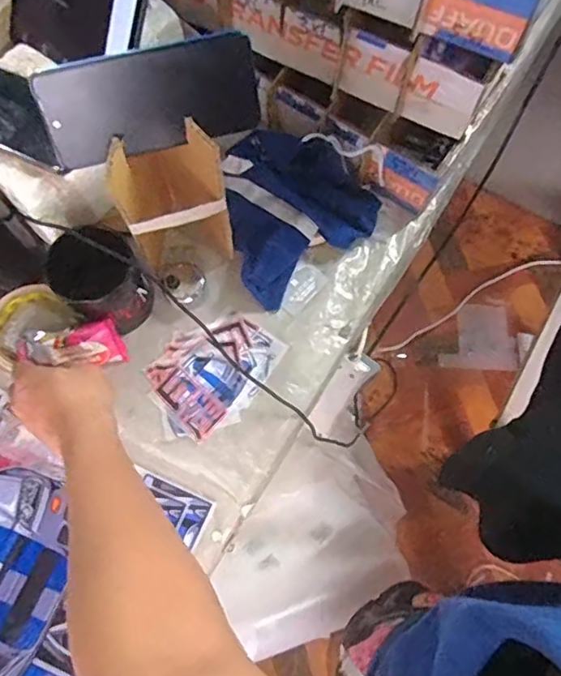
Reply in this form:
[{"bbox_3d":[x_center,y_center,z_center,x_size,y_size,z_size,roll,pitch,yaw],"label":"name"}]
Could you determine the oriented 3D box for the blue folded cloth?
[{"bbox_3d":[0.006,-0.142,0.618,0.173,0.043,0.156,-38,92,-4],"label":"blue folded cloth"}]

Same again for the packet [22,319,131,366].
[{"bbox_3d":[-0.206,0.007,0.583,0.095,0.055,0.032,-6,72,-2],"label":"packet"}]

